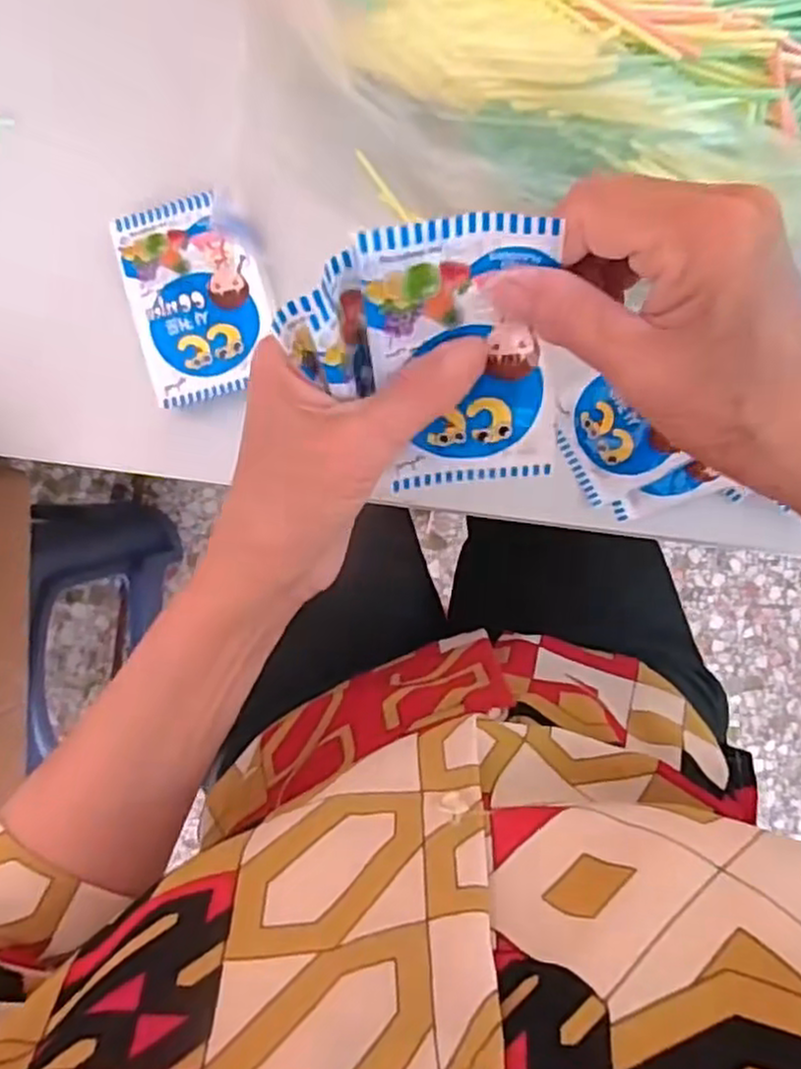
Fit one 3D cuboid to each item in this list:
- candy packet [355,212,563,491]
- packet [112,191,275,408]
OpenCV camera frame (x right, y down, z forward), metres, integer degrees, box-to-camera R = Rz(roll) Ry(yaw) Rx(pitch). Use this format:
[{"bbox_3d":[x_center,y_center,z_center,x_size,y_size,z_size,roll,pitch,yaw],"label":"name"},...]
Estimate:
[{"bbox_3d":[0.022,-0.060,0.265,0.061,0.009,0.103,-8,132,1],"label":"candy packet"},{"bbox_3d":[-0.104,-0.124,0.389,0.070,0.007,0.101,-14,91,-2],"label":"packet"}]

